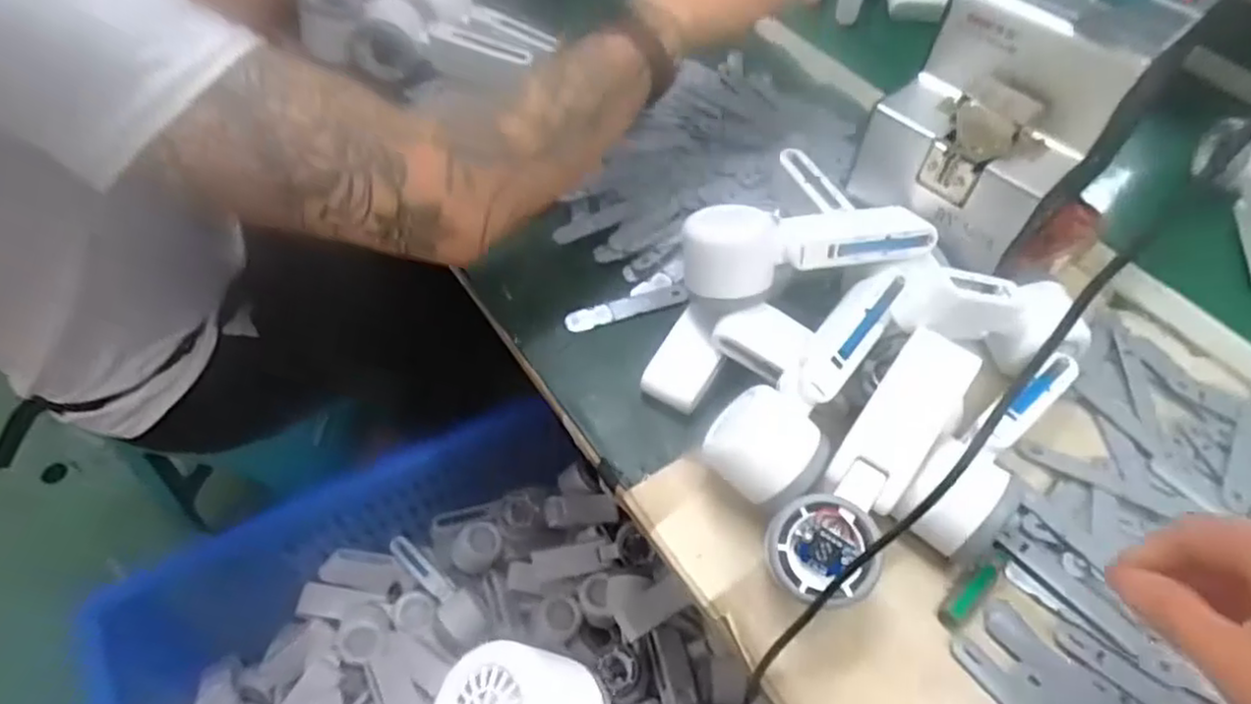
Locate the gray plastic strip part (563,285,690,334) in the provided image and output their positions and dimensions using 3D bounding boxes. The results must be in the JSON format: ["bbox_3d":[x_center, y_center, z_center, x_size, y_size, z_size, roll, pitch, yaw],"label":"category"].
[{"bbox_3d":[0.002,-0.033,0.534,0.095,0.005,0.016,-17,56,-14],"label":"gray plastic strip part"}]

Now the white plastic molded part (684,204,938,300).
[{"bbox_3d":[0.118,-0.071,0.469,0.160,0.037,0.043,-7,54,-7],"label":"white plastic molded part"}]

